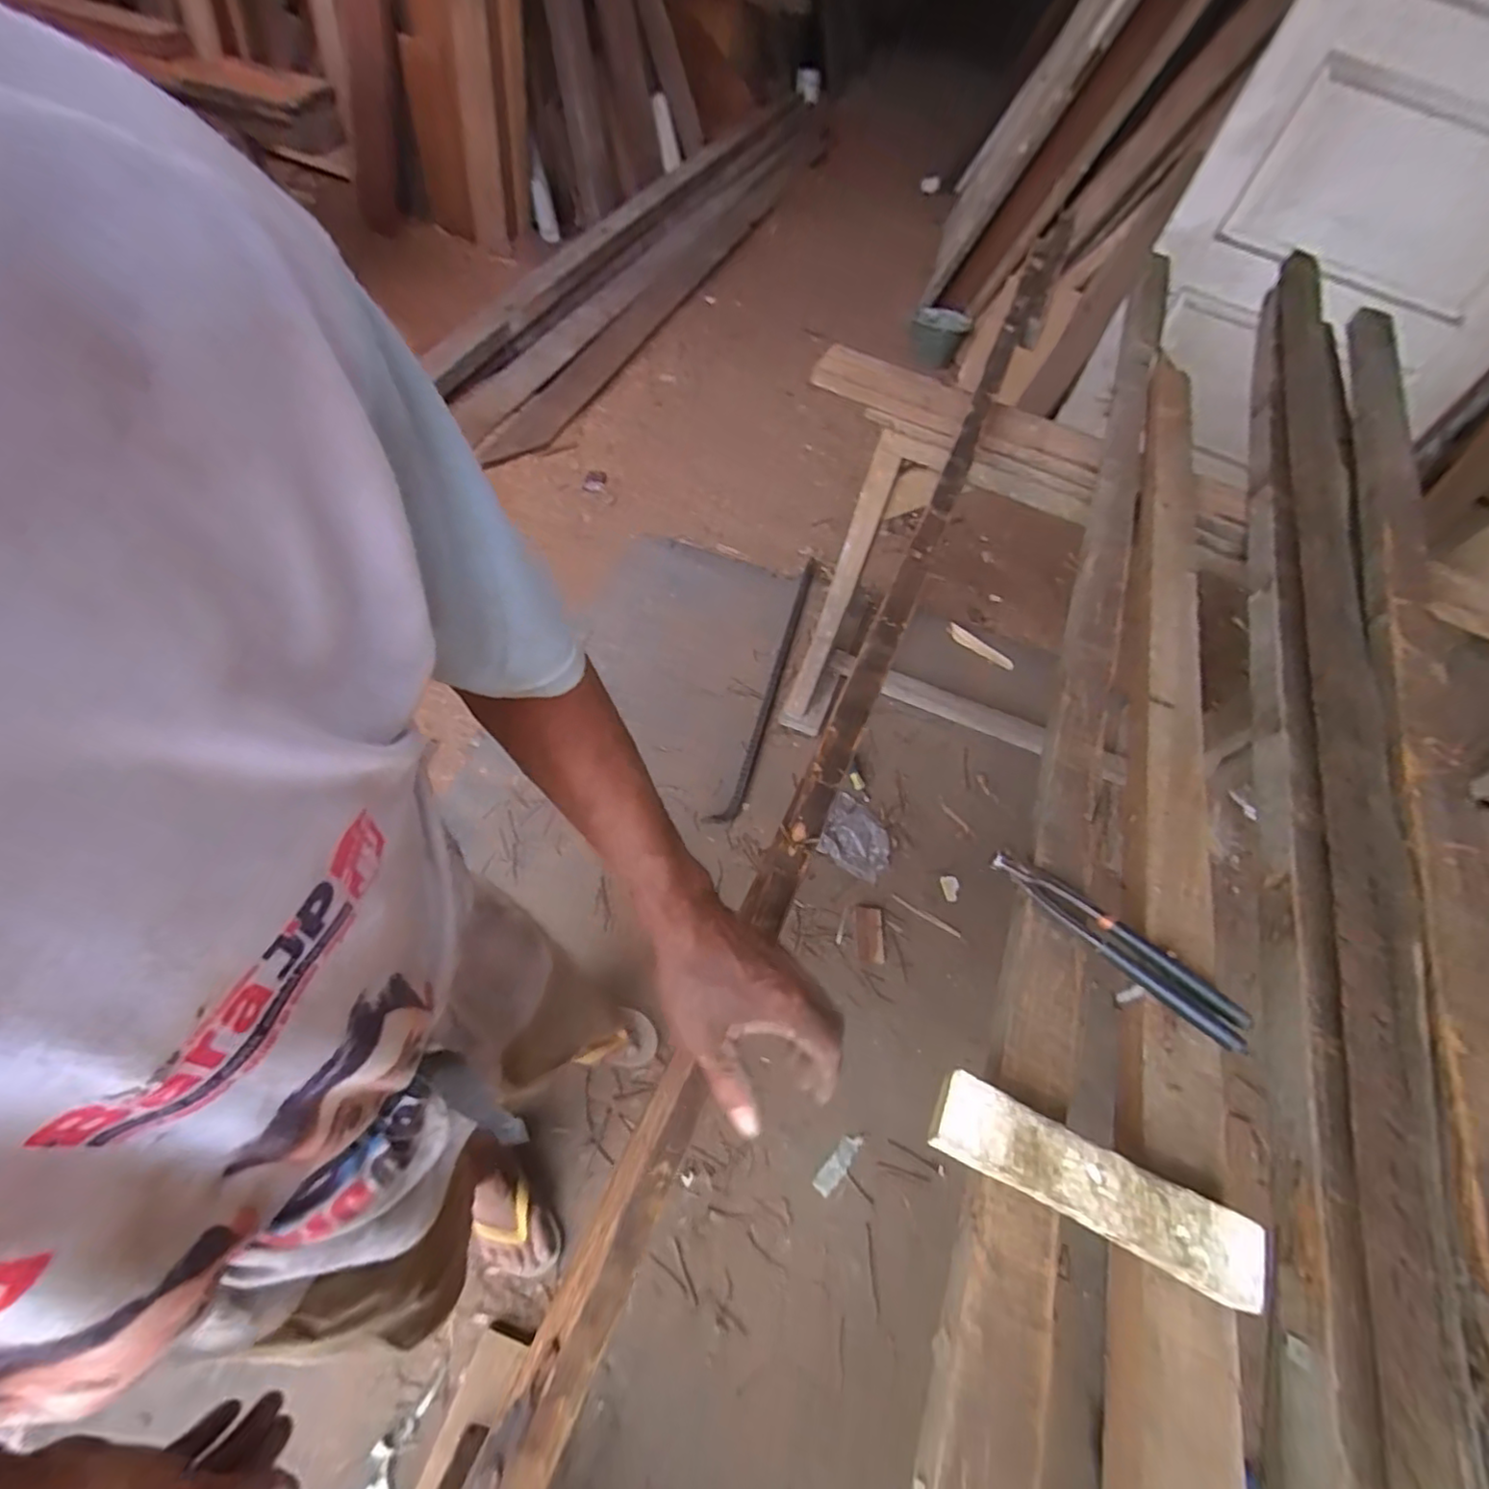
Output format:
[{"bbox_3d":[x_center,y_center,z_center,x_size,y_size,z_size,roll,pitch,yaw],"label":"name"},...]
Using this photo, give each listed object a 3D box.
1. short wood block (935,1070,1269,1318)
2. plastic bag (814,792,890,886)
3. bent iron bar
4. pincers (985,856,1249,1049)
[{"bbox_3d":[0.221,0.282,0.413,0.197,0.026,0.049,25,59,9],"label":"short wood block"},{"bbox_3d":[0.259,0.207,1.461,0.154,0.028,0.176,23,58,8],"label":"plastic bag"},{"bbox_3d":[0.089,-0.203,1.719,0.068,0.029,0.921,18,58,5],"label":"bent iron bar"},{"bbox_3d":[0.302,0.159,0.525,0.212,0.017,0.036,40,62,18],"label":"pincers"}]

